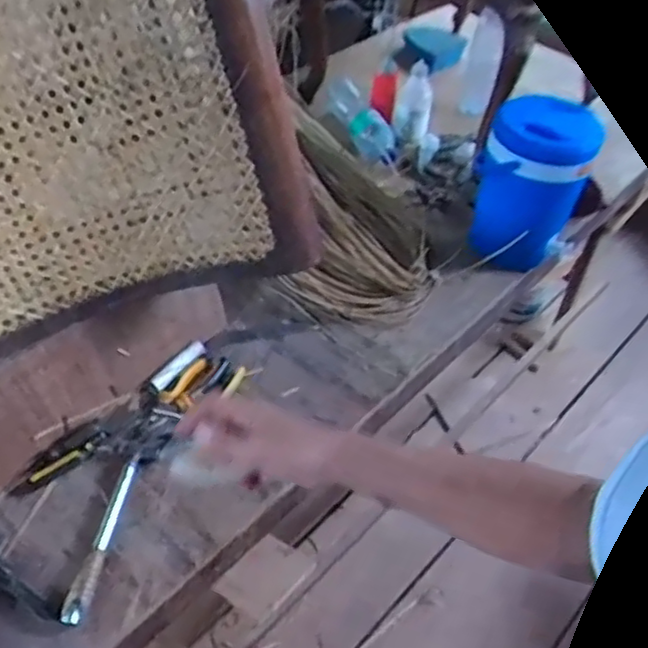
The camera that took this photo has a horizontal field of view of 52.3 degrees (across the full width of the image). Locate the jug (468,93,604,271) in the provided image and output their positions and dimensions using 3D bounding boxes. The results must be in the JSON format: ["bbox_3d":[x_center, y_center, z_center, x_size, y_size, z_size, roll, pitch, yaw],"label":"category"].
[{"bbox_3d":[0.357,-0.242,1.125,0.176,0.278,0.196,20,45,13],"label":"jug"}]

